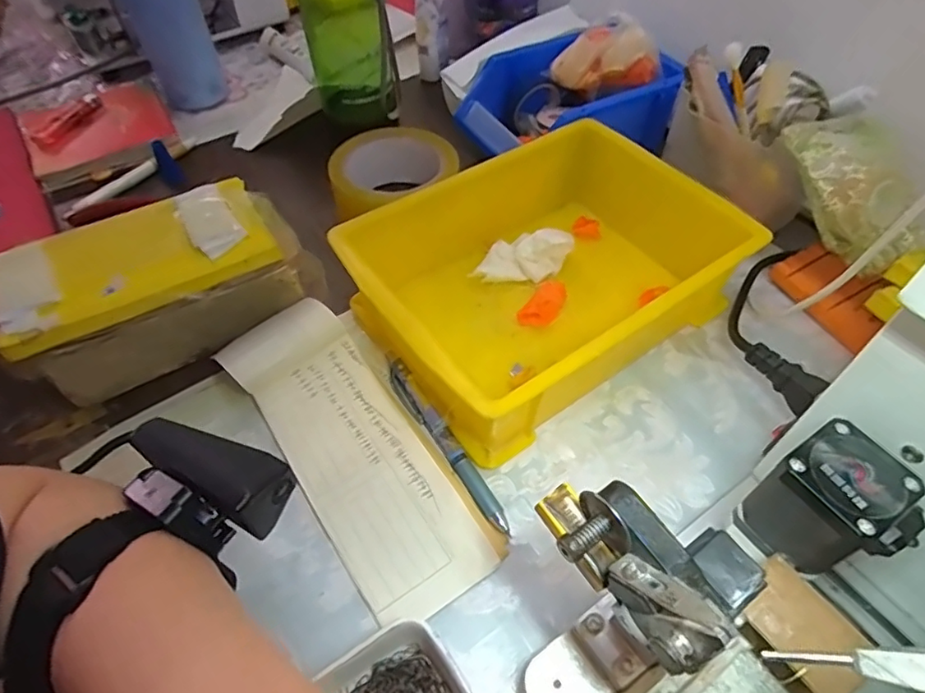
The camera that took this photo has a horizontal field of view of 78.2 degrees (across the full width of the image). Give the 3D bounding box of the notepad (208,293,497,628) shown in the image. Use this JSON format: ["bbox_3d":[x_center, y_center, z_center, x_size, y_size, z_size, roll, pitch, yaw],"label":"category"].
[{"bbox_3d":[-0.068,0.055,0.344,0.079,0.032,0.213,-32,59,-22],"label":"notepad"}]

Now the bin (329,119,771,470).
[{"bbox_3d":[0.062,-0.054,0.399,0.245,0.071,0.173,-31,58,-21],"label":"bin"}]

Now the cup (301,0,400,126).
[{"bbox_3d":[-0.097,-0.275,0.469,0.066,0.148,0.062,0,52,0],"label":"cup"}]

